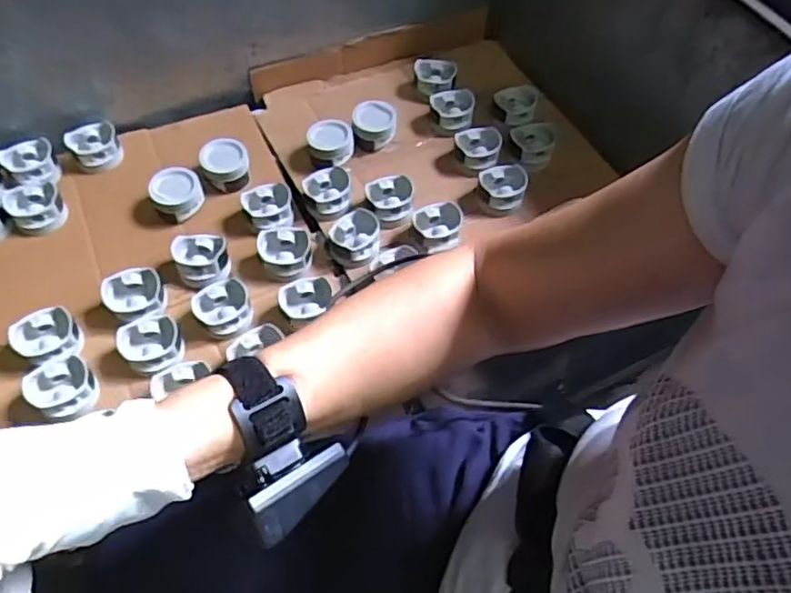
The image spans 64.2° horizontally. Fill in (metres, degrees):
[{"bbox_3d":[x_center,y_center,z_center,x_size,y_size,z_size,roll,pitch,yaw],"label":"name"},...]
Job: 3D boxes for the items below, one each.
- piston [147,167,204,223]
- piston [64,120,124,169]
[{"bbox_3d":[-0.341,-0.161,0.984,0.077,0.055,0.074,-26,62,-17],"label":"piston"},{"bbox_3d":[-0.492,-0.250,1.028,0.076,0.053,0.076,1,57,-1],"label":"piston"}]

